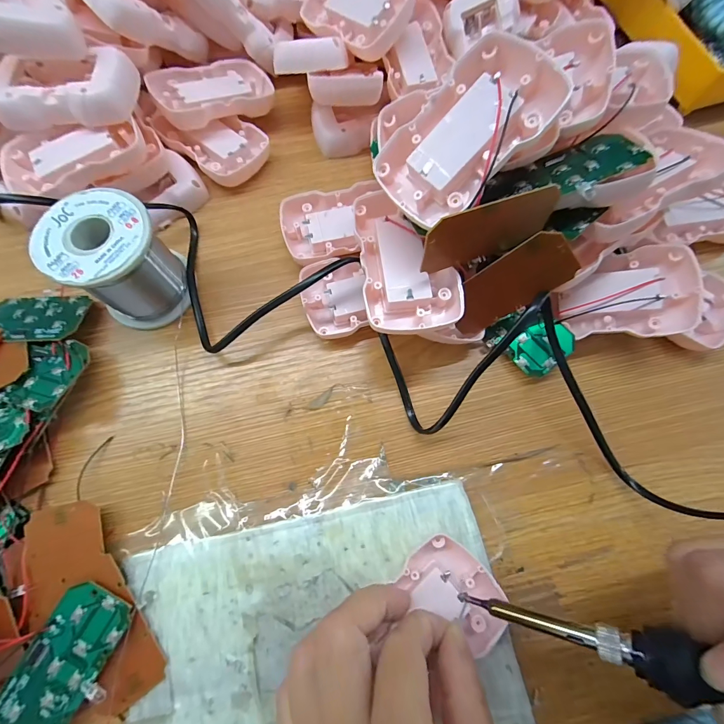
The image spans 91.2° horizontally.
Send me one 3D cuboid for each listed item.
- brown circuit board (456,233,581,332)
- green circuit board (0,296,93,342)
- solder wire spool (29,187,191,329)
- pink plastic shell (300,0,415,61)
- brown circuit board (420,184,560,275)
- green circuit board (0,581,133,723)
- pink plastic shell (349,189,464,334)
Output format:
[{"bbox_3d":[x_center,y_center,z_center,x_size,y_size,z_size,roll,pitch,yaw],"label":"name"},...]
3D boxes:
[{"bbox_3d":[0.084,-0.044,0.207,0.035,0.072,0.004,41,37,-23],"label":"brown circuit board"},{"bbox_3d":[-0.220,-0.030,0.238,0.069,0.004,0.038,-2,57,3],"label":"green circuit board"},{"bbox_3d":[-0.150,-0.062,0.224,0.059,0.063,0.059,0,74,0],"label":"solder wire spool"},{"bbox_3d":[-0.003,-0.267,0.270,0.056,0.020,0.084,-46,70,14],"label":"pink plastic shell"},{"bbox_3d":[0.065,-0.069,0.186,0.073,0.037,0.011,-20,75,-6],"label":"brown circuit board"},{"bbox_3d":[-0.150,0.155,0.179,0.043,0.005,0.075,31,76,8],"label":"green circuit board"},{"bbox_3d":[0.027,-0.060,0.209,0.056,0.021,0.080,-6,74,-2],"label":"pink plastic shell"}]

